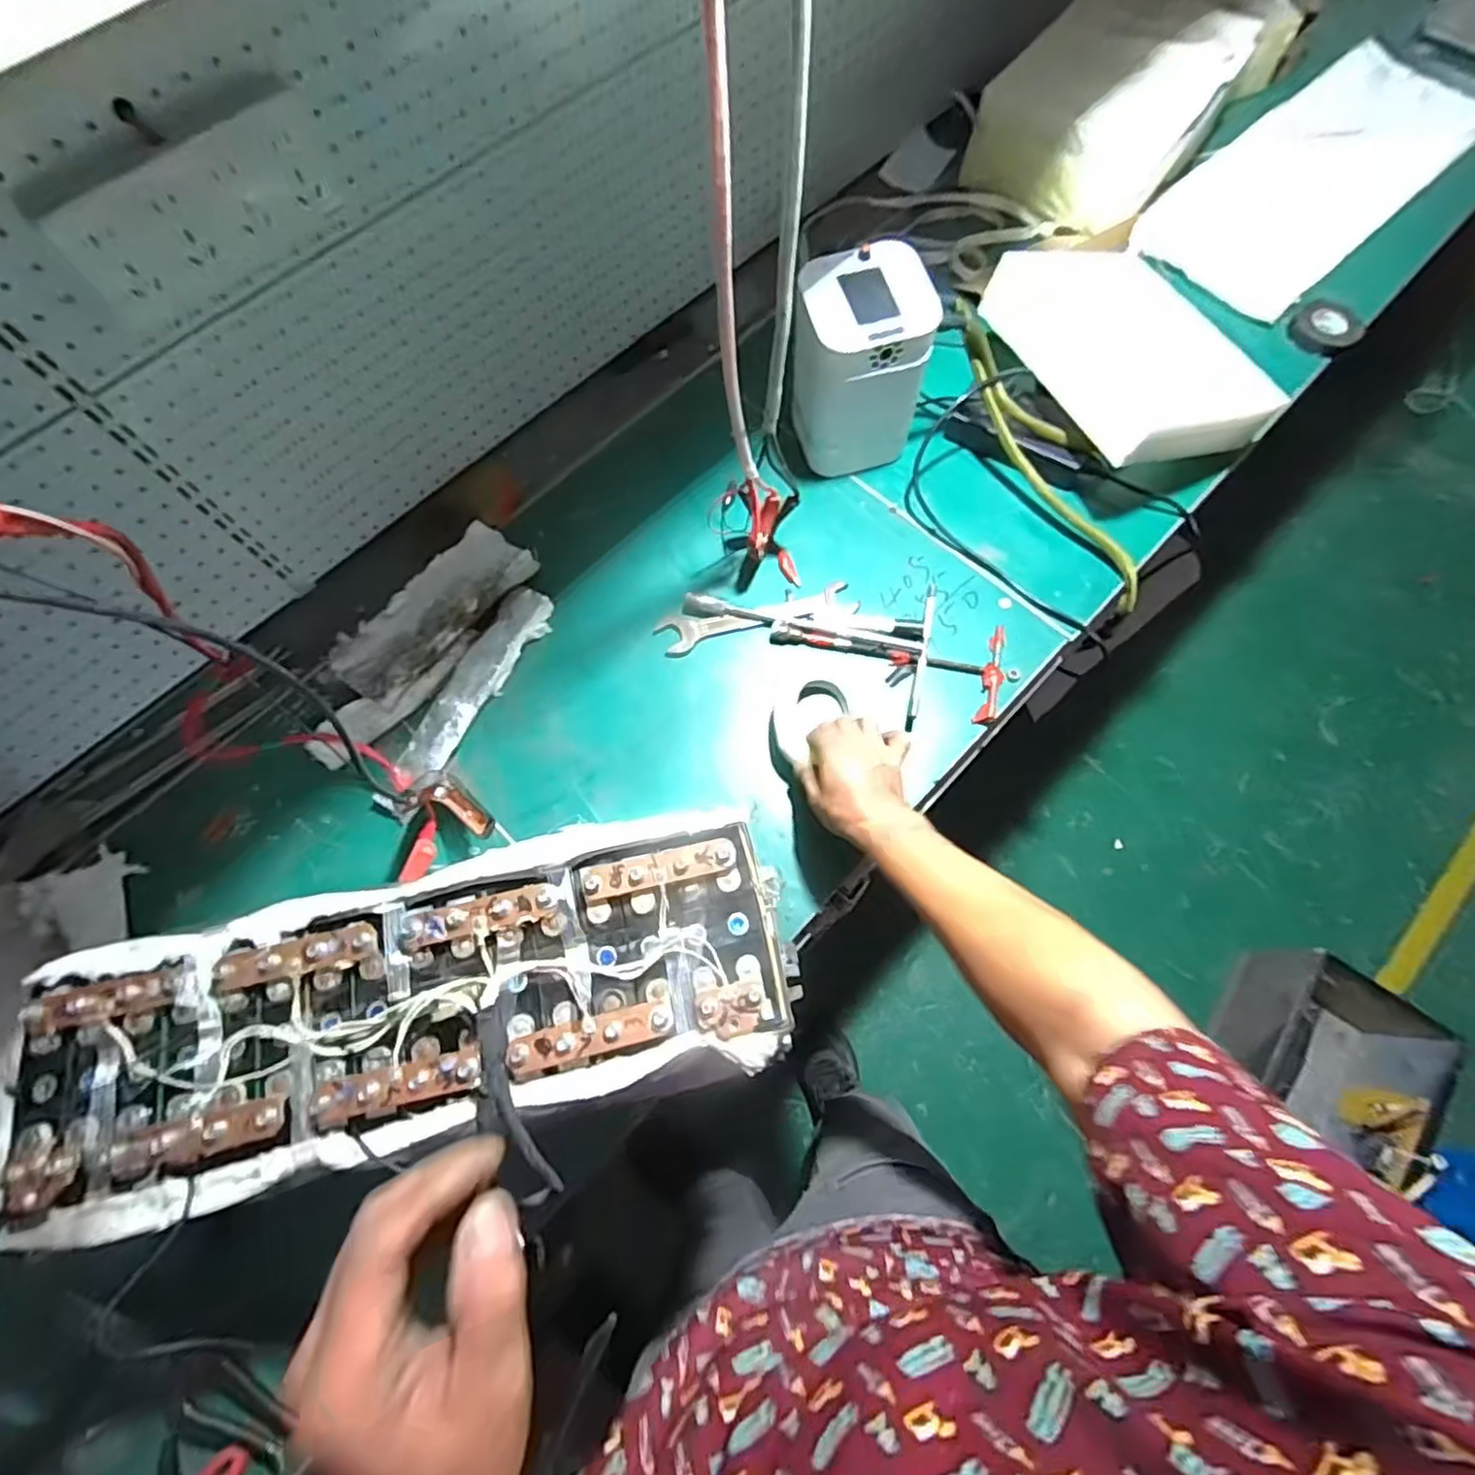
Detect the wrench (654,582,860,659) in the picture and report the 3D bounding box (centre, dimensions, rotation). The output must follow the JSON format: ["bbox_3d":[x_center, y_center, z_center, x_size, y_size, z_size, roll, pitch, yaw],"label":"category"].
[{"bbox_3d":[0.023,-0.140,0.782,0.228,0.018,0.052,-13,69,-3],"label":"wrench"}]

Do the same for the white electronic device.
[{"bbox_3d":[0.131,-0.417,0.768,0.135,0.204,0.121,-6,73,-3],"label":"white electronic device"}]

